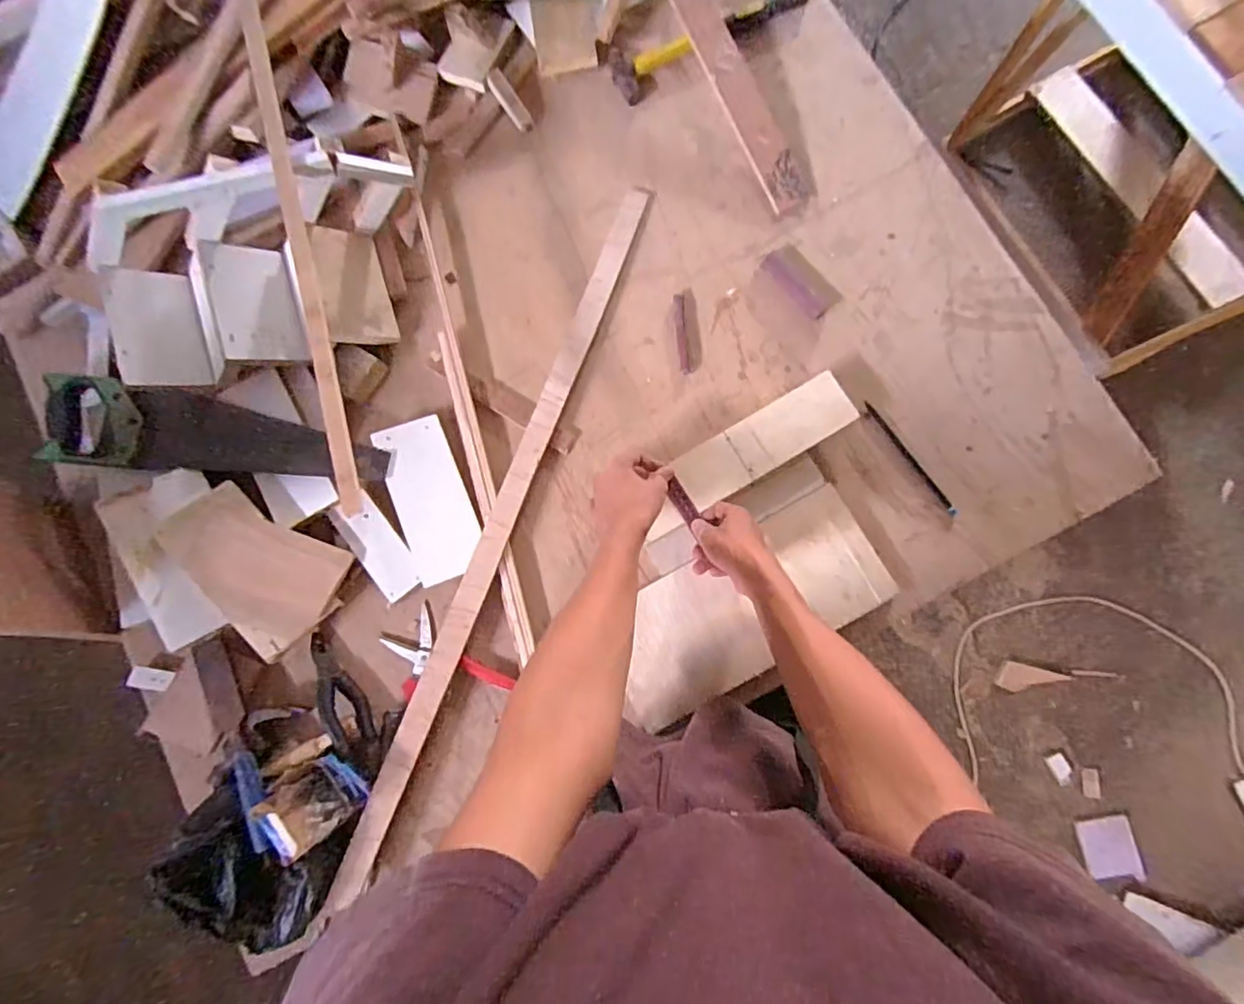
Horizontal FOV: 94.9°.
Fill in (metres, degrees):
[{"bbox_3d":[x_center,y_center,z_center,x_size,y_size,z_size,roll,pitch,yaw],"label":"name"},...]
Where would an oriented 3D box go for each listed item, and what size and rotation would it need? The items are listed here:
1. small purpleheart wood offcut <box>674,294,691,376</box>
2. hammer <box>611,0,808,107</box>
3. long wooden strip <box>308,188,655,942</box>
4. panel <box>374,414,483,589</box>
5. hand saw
[{"bbox_3d":[0.077,-0.213,0.724,0.013,0.006,0.102,-5,82,3],"label":"small purpleheart wood offcut"},{"bbox_3d":[0.114,-0.629,0.753,0.280,0.034,0.073,-30,84,1],"label":"hammer"},{"bbox_3d":[-0.142,0.013,0.686,0.040,0.024,0.891,22,82,1],"label":"long wooden strip"},{"bbox_3d":[-0.232,-0.004,0.698,0.085,0.019,0.195,-21,81,0],"label":"panel"},{"bbox_3d":[-0.495,-0.083,0.690,0.422,0.029,0.102,6,82,4],"label":"hand saw"}]

